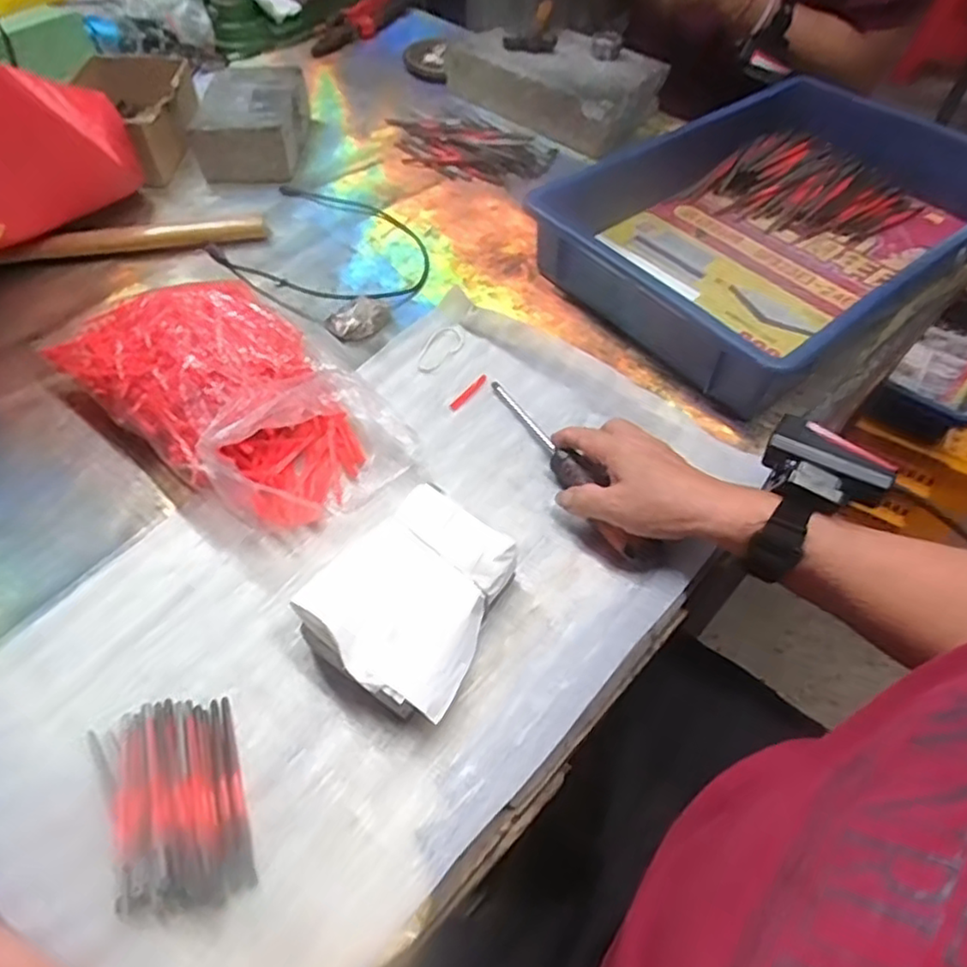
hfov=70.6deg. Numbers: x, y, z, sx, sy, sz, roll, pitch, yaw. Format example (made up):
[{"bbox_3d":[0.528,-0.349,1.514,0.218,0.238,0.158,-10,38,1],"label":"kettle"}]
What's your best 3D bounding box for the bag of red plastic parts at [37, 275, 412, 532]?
[{"bbox_3d":[-0.195,-0.070,0.514,0.266,0.079,0.133,30,58,21],"label":"bag of red plastic parts"}]

